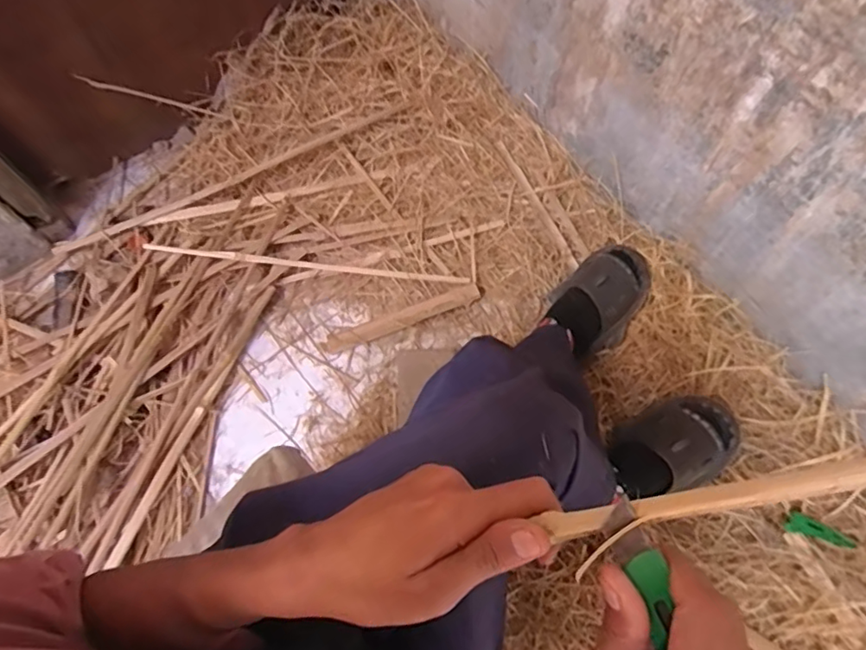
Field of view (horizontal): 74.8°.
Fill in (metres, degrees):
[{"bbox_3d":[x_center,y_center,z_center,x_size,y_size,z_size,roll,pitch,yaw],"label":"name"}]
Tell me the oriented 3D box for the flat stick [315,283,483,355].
[{"bbox_3d":[-0.062,-0.013,1.093,0.312,0.017,0.042,-20,73,0],"label":"flat stick"}]

